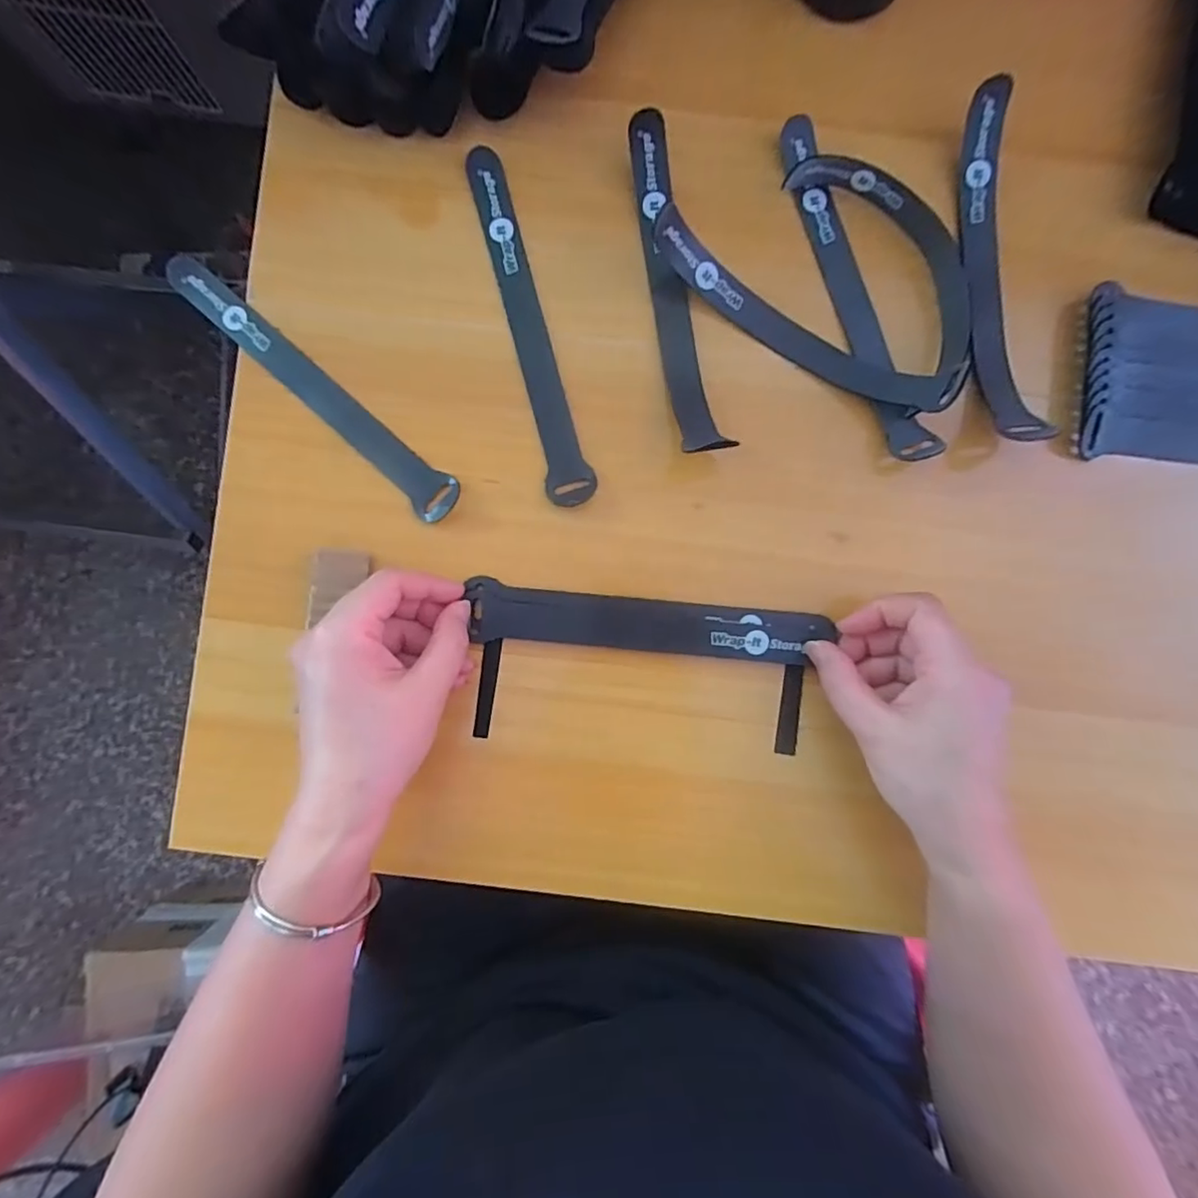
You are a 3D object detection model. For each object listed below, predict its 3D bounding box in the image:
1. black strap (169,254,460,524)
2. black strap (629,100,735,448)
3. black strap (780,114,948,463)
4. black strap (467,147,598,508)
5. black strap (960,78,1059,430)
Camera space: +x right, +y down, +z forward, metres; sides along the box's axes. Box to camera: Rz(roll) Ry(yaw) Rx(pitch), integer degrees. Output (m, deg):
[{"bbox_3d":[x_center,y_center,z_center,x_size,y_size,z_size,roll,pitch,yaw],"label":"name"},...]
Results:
[{"bbox_3d":[-0.155,-0.117,0.319,0.204,0.007,0.024,43,78,4],"label":"black strap"},{"bbox_3d":[0.041,-0.169,0.318,0.025,0.018,0.184,-12,86,-2],"label":"black strap"},{"bbox_3d":[0.143,-0.173,0.326,0.023,0.013,0.204,-17,86,-2],"label":"black strap"},{"bbox_3d":[-0.038,-0.152,0.322,0.025,0.004,0.206,-14,86,-2],"label":"black strap"},{"bbox_3d":[0.208,-0.173,0.303,0.021,0.023,0.188,-1,86,-1],"label":"black strap"}]

